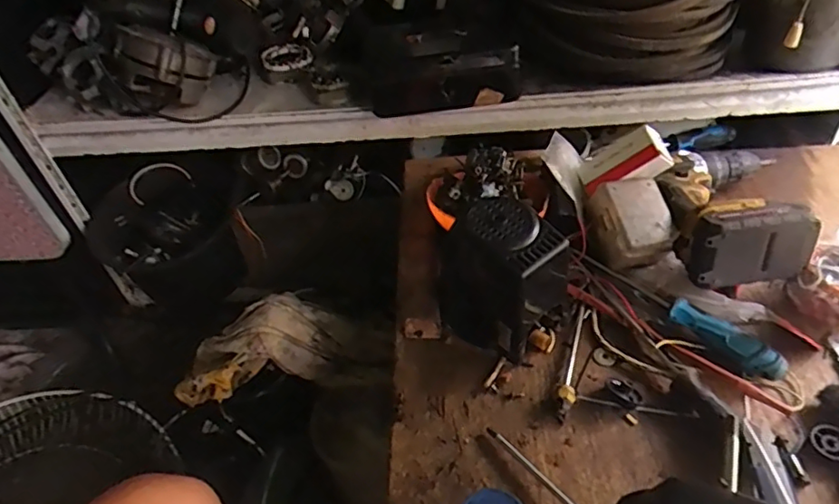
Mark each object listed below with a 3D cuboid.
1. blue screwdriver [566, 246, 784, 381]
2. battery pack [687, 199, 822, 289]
[{"bbox_3d":[0.264,0.058,0.599,0.037,0.031,0.228,-32,48,-24],"label":"blue screwdriver"},{"bbox_3d":[0.331,-0.012,0.581,0.114,0.072,0.052,-9,43,-1],"label":"battery pack"}]

